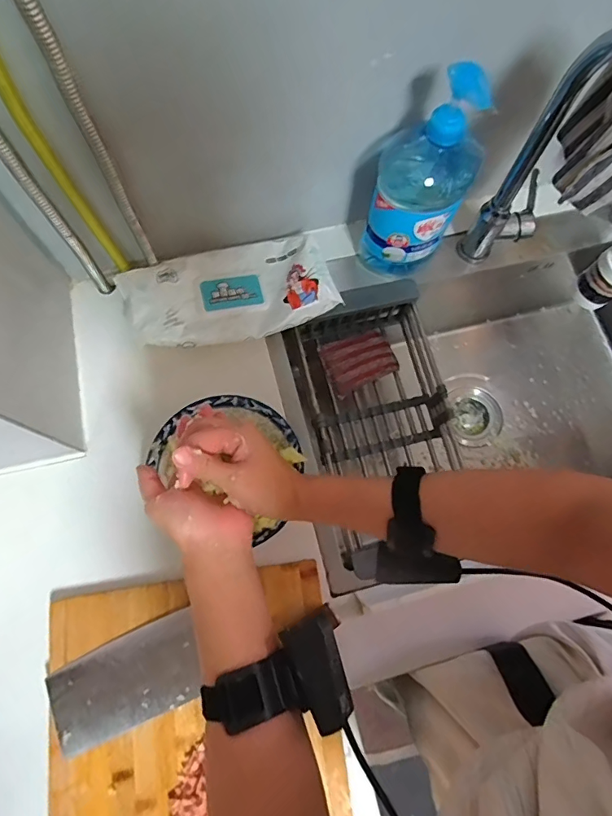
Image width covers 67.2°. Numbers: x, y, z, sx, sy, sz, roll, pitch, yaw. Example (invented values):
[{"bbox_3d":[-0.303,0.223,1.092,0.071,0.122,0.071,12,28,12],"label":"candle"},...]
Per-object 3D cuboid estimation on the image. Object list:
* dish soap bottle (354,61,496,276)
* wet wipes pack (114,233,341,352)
[{"bbox_3d":[0.135,-0.254,0.566,0.102,0.300,0.071,24,75,5],"label":"dish soap bottle"},{"bbox_3d":[-0.101,-0.152,0.620,0.259,0.060,0.139,-23,77,-8],"label":"wet wipes pack"}]

